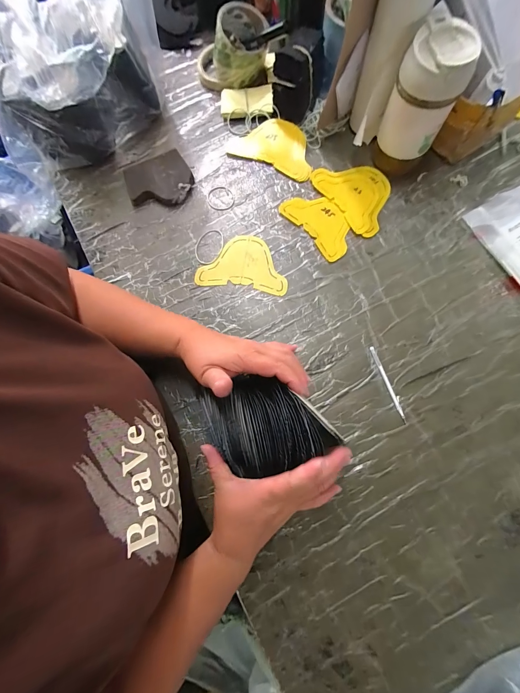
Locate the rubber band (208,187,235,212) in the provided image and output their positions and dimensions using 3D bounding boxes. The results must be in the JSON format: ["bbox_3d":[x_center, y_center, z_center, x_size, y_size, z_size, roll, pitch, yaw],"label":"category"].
[{"bbox_3d":[-0.066,-0.251,0.486,0.045,0.004,0.049,-13,77,1],"label":"rubber band"}]

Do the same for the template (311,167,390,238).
[{"bbox_3d":[0.161,-0.252,0.467,0.096,0.004,0.143,-33,77,-3],"label":"template"}]

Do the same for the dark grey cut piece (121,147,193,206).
[{"bbox_3d":[-0.169,-0.277,0.484,0.106,0.022,0.092,-22,77,-1],"label":"dark grey cut piece"}]

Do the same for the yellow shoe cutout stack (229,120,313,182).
[{"bbox_3d":[0.028,-0.350,0.498,0.151,0.017,0.087,27,81,9],"label":"yellow shoe cutout stack"}]

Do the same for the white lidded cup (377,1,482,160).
[{"bbox_3d":[0.218,-0.330,0.399,0.079,0.156,0.075,0,77,-1],"label":"white lidded cup"}]

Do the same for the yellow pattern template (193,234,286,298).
[{"bbox_3d":[-0.025,-0.133,0.456,0.140,0.005,0.091,8,78,5],"label":"yellow pattern template"}]

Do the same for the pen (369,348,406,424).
[{"bbox_3d":[0.179,0.052,0.401,0.007,0.005,0.110,-18,77,0],"label":"pen"}]

